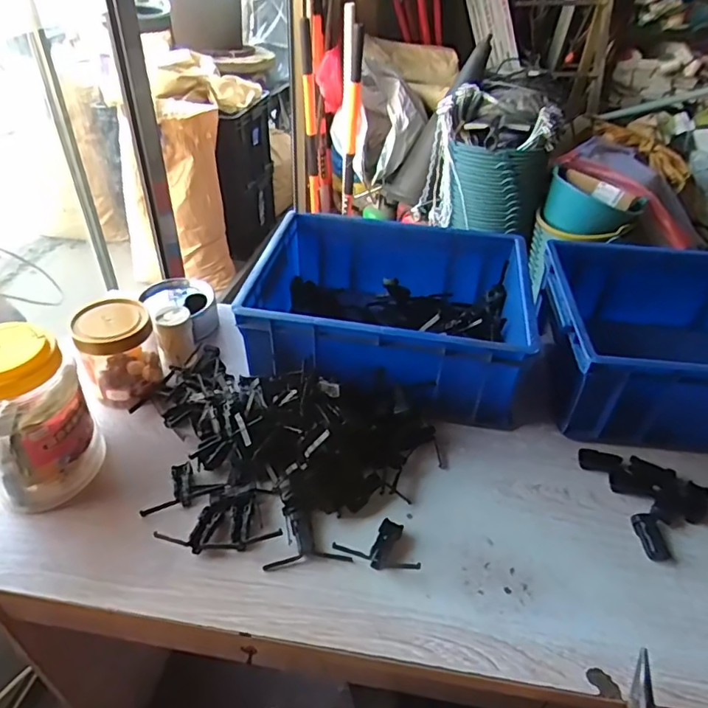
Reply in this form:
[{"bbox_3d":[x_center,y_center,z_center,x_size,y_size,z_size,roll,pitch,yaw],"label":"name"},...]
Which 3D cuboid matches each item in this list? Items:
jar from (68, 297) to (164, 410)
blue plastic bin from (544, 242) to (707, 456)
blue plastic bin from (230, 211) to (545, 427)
[{"bbox_3d":[-0.277,0.000,0.635,0.082,0.110,0.078,2,40,-2],"label":"jar"},{"bbox_3d":[0.422,-0.024,0.690,0.344,0.147,0.297,4,40,1],"label":"blue plastic bin"},{"bbox_3d":[0.047,-0.059,0.713,0.331,0.131,0.262,8,40,5],"label":"blue plastic bin"}]

